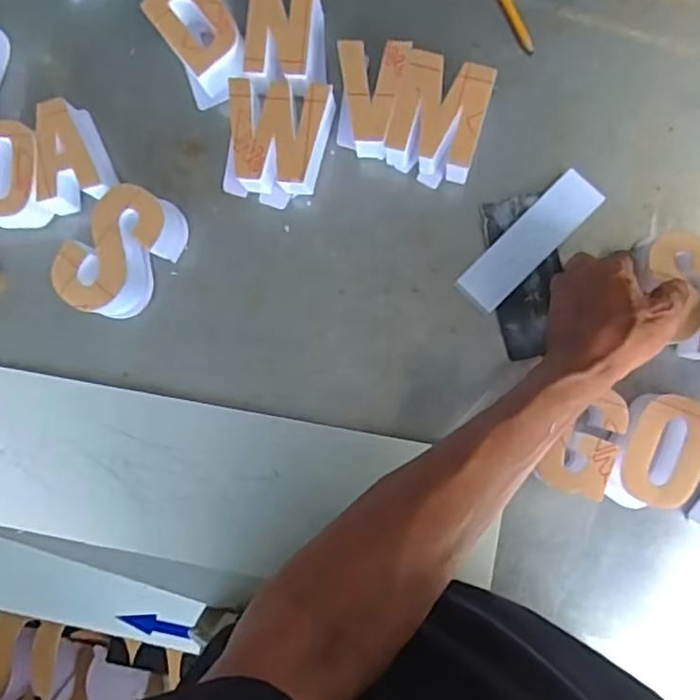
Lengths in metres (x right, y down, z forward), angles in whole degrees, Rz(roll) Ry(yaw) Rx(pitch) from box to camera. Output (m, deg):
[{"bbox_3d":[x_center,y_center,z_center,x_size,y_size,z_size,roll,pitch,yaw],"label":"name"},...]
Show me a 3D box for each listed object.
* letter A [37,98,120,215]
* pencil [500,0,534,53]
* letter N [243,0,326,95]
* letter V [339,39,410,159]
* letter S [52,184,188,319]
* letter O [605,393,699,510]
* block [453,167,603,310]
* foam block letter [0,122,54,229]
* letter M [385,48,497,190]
[{"bbox_3d":[-0.240,-0.166,0.572,0.063,0.052,0.089,-15,87,5],"label":"letter A"},{"bbox_3d":[0.137,-0.291,0.559,0.010,0.004,0.082,-25,88,4],"label":"pencil"},{"bbox_3d":[-0.054,-0.260,0.554,0.062,0.043,0.091,1,88,6],"label":"letter N"},{"bbox_3d":[0.016,-0.206,0.547,0.060,0.045,0.084,5,89,6],"label":"letter V"},{"bbox_3d":[-0.195,-0.083,0.563,0.066,0.053,0.112,35,92,6],"label":"letter S"},{"bbox_3d":[0.238,0.079,0.514,0.059,0.049,0.092,20,88,5],"label":"letter O"},{"bbox_3d":[0.149,-0.090,0.549,0.038,0.012,0.134,44,93,4],"label":"block"},{"bbox_3d":[-0.290,-0.152,0.579,0.059,0.051,0.084,6,89,6],"label":"foam block letter"},{"bbox_3d":[0.072,-0.188,0.543,0.077,0.045,0.091,17,90,6],"label":"letter M"}]

